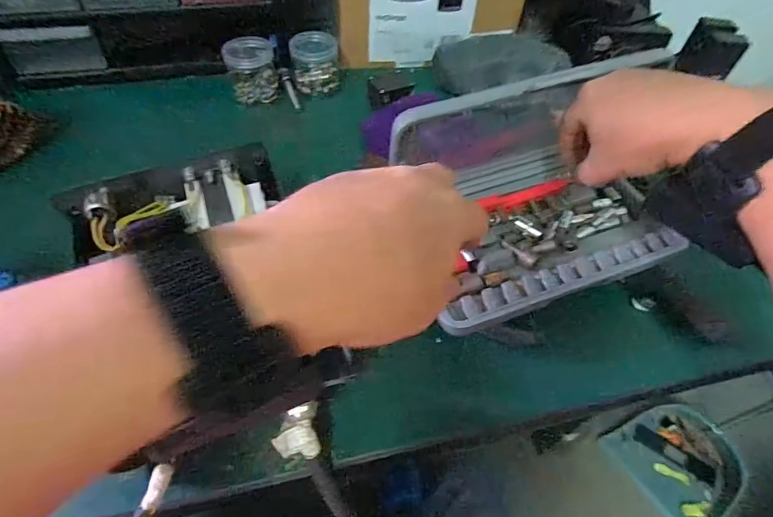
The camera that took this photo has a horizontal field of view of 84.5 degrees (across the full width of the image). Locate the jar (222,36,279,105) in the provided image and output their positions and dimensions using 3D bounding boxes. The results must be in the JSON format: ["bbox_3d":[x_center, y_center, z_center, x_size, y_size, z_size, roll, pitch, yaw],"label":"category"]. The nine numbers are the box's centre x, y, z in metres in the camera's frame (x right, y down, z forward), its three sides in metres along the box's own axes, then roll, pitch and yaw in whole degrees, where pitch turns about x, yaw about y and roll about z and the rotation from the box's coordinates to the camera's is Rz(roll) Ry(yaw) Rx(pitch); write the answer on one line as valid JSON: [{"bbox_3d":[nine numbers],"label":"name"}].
[{"bbox_3d":[-0.178,-0.250,0.565,0.064,0.060,0.059,-12,54,-12],"label":"jar"}]

